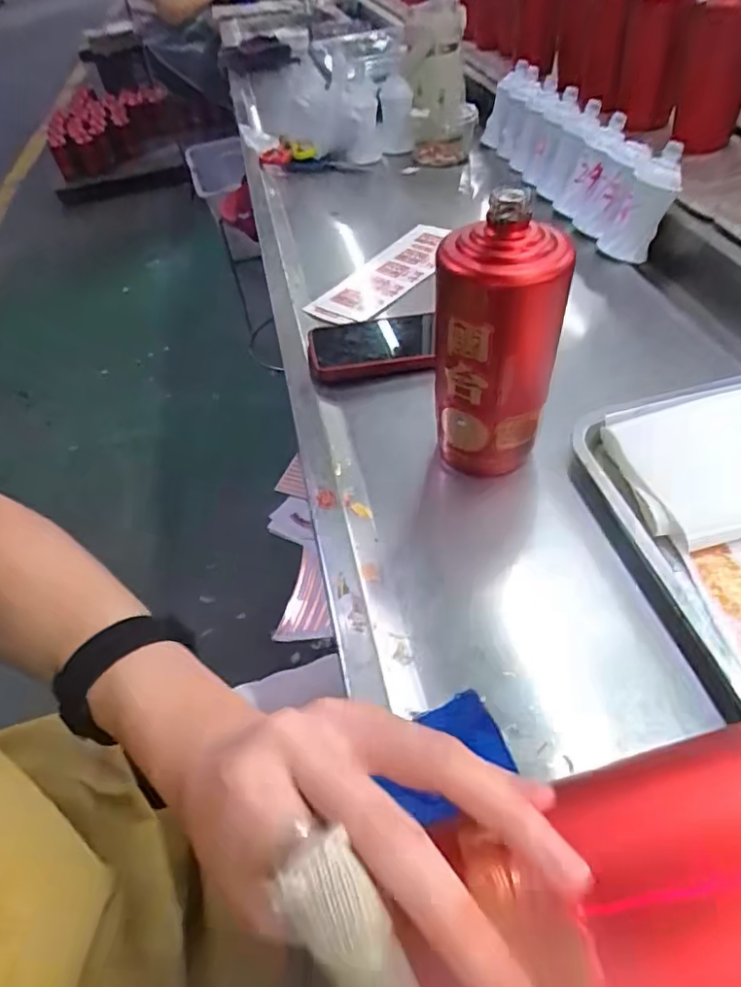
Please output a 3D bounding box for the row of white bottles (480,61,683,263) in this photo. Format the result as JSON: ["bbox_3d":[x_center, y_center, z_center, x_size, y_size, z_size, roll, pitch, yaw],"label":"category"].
[{"bbox_3d":[0.281,-0.508,0.850,0.094,0.108,0.494,-12,49,-2],"label":"row of white bottles"}]

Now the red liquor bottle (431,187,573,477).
[{"bbox_3d":[0.088,-0.094,0.405,0.067,0.192,0.071,-4,49,5],"label":"red liquor bottle"}]

